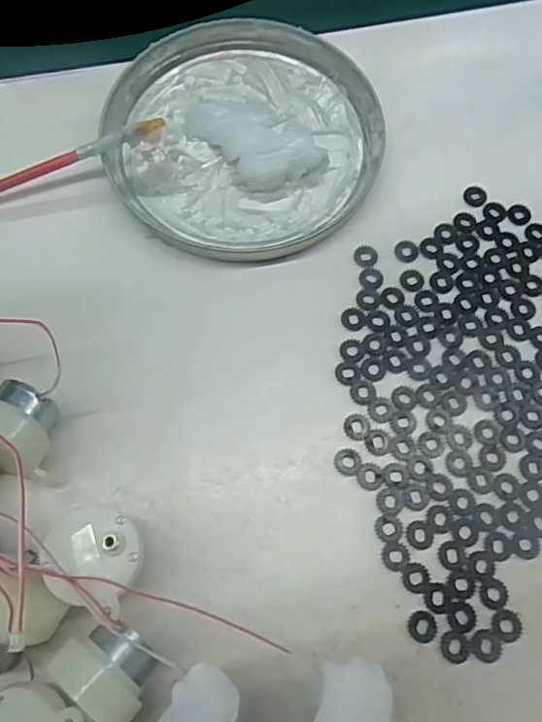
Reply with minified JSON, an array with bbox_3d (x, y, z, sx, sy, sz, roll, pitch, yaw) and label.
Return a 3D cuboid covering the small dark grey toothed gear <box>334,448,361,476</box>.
[{"bbox_3d":[0.030,0.040,0.226,0.010,0.004,0.011,0,70,0],"label":"small dark grey toothed gear"}]

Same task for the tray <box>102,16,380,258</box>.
[{"bbox_3d":[-0.013,-0.111,0.274,0.127,0.017,0.129,0,70,0],"label":"tray"}]

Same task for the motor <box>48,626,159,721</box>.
[{"bbox_3d":[-0.051,0.100,0.187,0.029,0.032,0.024,41,75,14],"label":"motor"}]

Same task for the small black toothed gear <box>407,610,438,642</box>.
[{"bbox_3d":[0.055,0.095,0.205,0.011,0.004,0.010,0,70,0],"label":"small black toothed gear"}]

